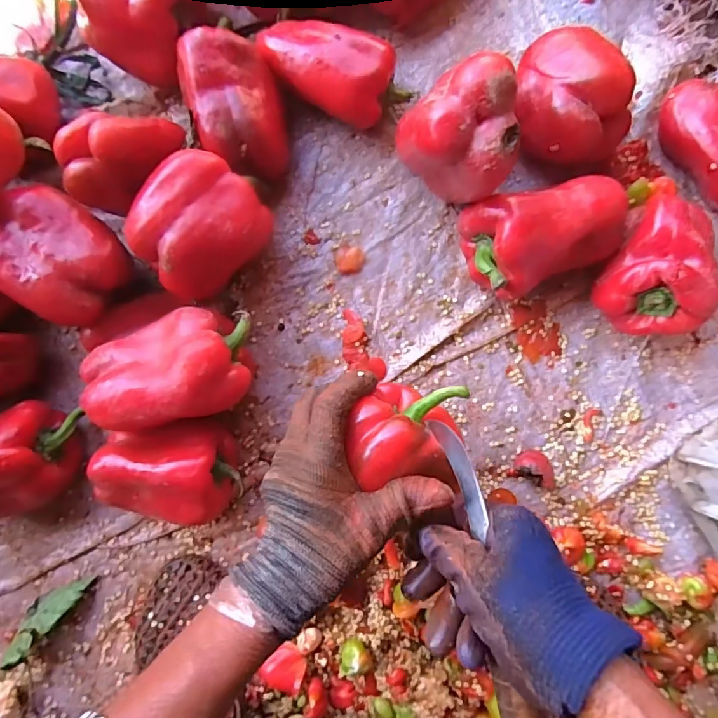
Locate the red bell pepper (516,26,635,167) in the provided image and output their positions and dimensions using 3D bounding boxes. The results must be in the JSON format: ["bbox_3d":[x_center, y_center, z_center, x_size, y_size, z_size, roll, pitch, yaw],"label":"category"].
[{"bbox_3d":[0.172,-0.215,0.405,0.085,0.080,0.095,1,87,4],"label":"red bell pepper"}]

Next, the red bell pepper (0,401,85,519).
[{"bbox_3d":[-0.298,0.090,0.410,0.118,0.085,0.081,-24,86,2],"label":"red bell pepper"}]

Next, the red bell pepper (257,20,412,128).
[{"bbox_3d":[-0.024,-0.247,0.422,0.129,0.063,0.069,25,89,4],"label":"red bell pepper"}]

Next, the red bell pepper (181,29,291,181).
[{"bbox_3d":[-0.106,-0.211,0.417,0.080,0.074,0.112,-16,86,3],"label":"red bell pepper"}]

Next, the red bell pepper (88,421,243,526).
[{"bbox_3d":[-0.160,0.097,0.408,0.110,0.067,0.084,-11,87,3],"label":"red bell pepper"}]

